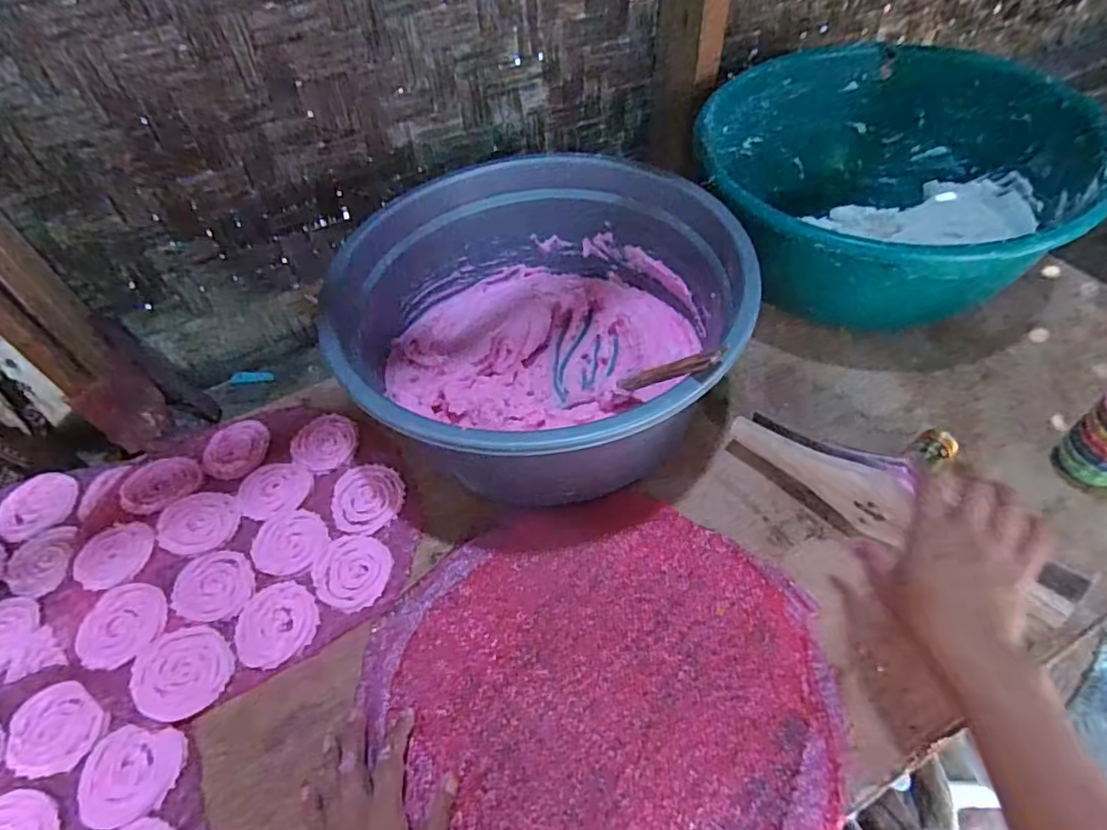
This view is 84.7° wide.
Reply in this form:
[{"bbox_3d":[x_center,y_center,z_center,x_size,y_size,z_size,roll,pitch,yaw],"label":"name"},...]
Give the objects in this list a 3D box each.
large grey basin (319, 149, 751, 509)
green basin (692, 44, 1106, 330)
[{"bbox_3d":[-0.011,-0.106,0.664,0.390,0.178,0.358,-3,49,4],"label":"large grey basin"},{"bbox_3d":[0.390,-0.263,0.743,0.404,0.188,0.406,-3,49,4],"label":"green basin"}]

